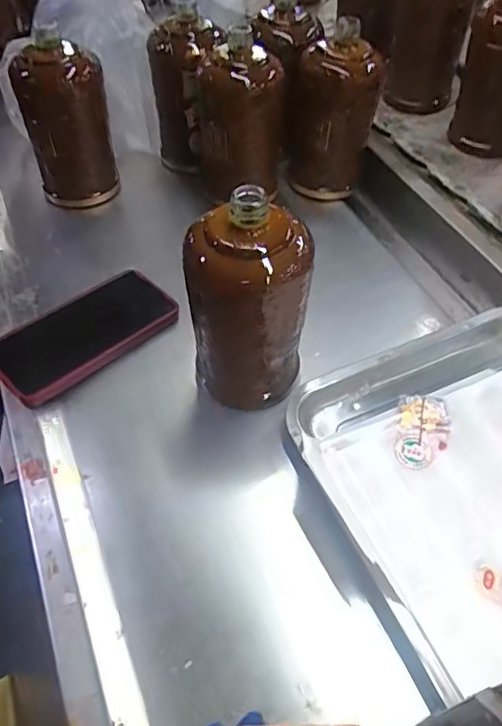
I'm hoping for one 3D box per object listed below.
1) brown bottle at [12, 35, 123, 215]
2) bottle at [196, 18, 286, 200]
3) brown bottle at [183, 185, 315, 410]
[{"bbox_3d":[-0.203,-0.264,0.627,0.091,0.155,0.072,-15,52,-9],"label":"brown bottle"},{"bbox_3d":[-0.012,-0.266,0.626,0.100,0.158,0.093,0,52,3],"label":"bottle"},{"bbox_3d":[-0.002,-0.044,0.428,0.088,0.165,0.073,-4,52,0],"label":"brown bottle"}]

